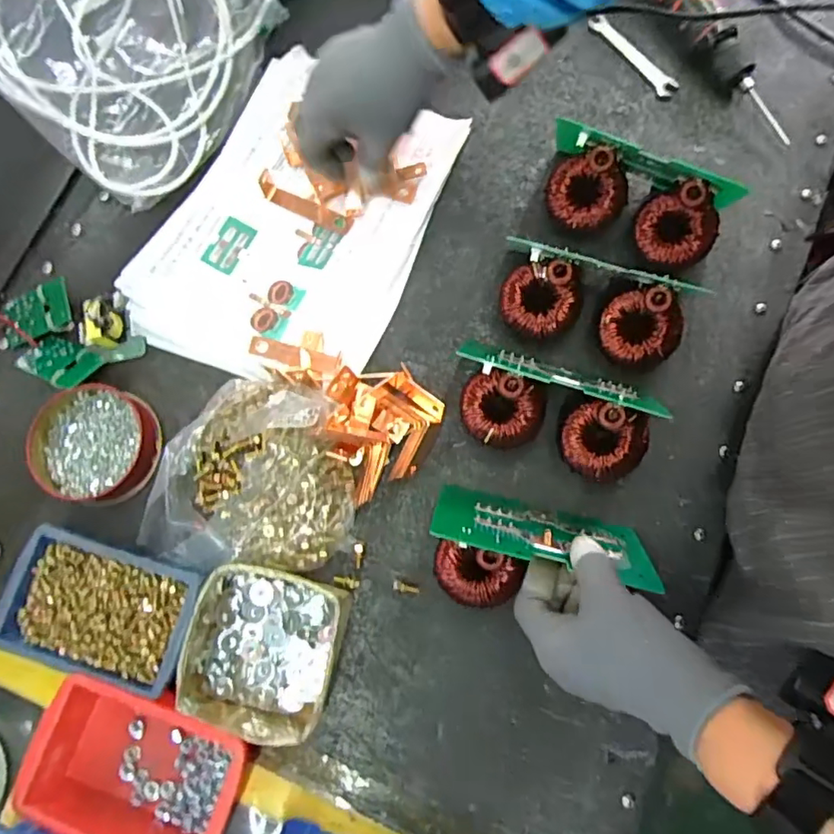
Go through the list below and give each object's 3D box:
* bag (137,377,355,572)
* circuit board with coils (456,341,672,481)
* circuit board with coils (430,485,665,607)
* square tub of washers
[{"bbox_3d":[-0.134,0.048,0.474,0.168,0.047,0.165,13,79,4],"label":"bag"},{"bbox_3d":[0.106,-0.008,0.465,0.162,0.072,0.078,22,80,6],"label":"circuit board with coils"},{"bbox_3d":[0.091,0.118,0.444,0.168,0.103,0.074,13,105,4],"label":"circuit board with coils"},{"bbox_3d":[-0.120,0.181,0.446,0.118,0.041,0.118,15,79,5],"label":"square tub of washers"}]

